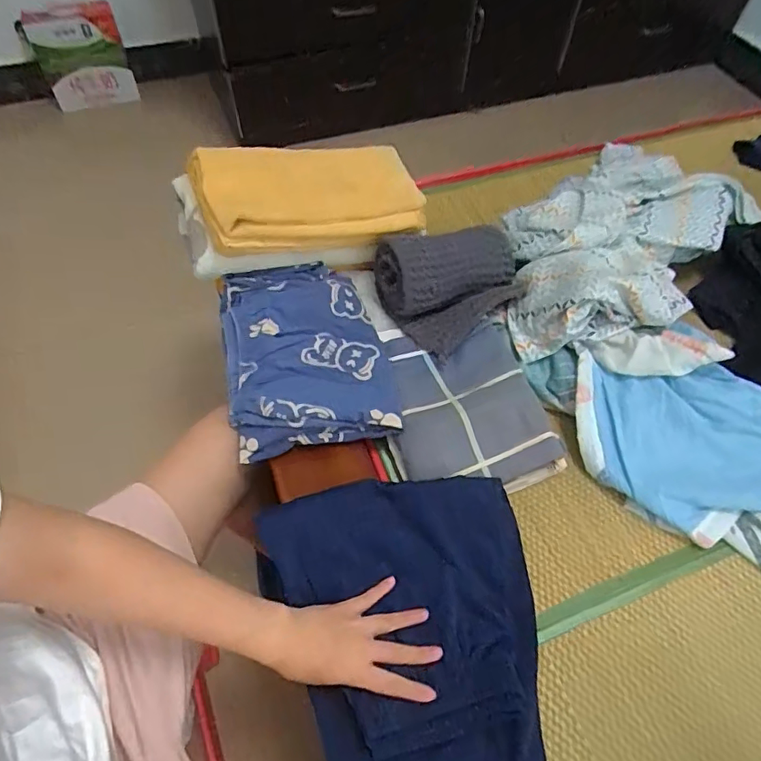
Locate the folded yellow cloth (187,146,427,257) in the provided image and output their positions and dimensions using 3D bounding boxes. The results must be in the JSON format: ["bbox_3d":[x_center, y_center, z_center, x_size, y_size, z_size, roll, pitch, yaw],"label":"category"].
[{"bbox_3d":[-0.088,-0.260,0.743,0.325,0.056,0.148,-12,84,-25],"label":"folded yellow cloth"}]

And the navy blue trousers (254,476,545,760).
[{"bbox_3d":[0.026,0.293,0.506,0.275,0.047,0.407,-2,56,-3],"label":"navy blue trousers"}]

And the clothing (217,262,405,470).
[{"bbox_3d":[-0.099,-0.044,0.707,0.210,0.050,0.275,-9,57,-8],"label":"clothing"}]

